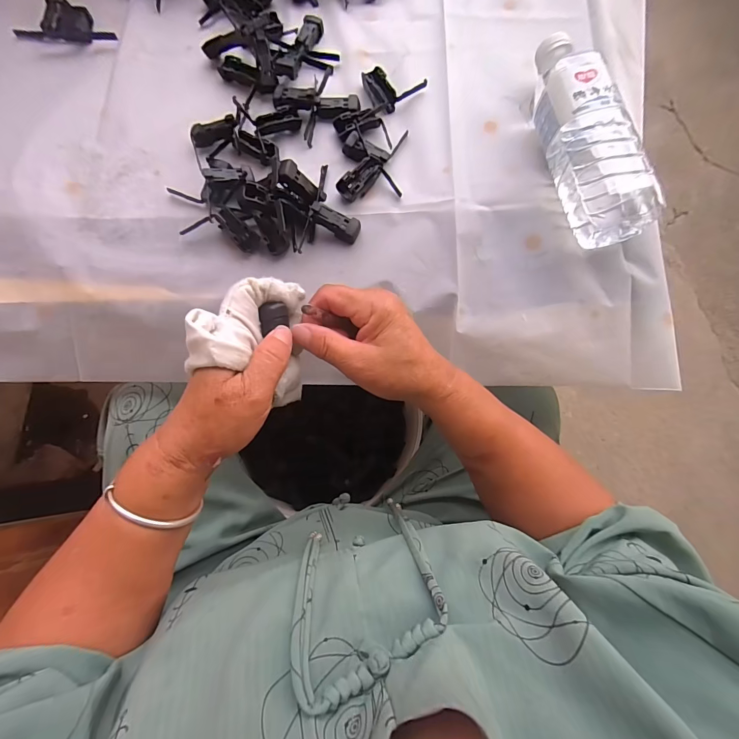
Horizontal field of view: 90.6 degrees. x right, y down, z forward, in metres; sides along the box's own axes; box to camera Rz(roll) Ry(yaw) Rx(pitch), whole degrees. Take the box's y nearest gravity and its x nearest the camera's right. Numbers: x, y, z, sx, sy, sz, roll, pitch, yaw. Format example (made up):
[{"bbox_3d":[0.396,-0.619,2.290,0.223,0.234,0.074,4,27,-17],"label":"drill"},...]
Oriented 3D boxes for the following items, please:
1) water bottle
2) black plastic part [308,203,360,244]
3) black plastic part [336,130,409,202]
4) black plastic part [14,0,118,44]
[{"bbox_3d":[0.201,-0.217,0.341,0.066,0.063,0.217,-14,79,-3],"label":"water bottle"},{"bbox_3d":[-0.033,-0.140,0.346,0.049,0.014,0.019,26,80,-13],"label":"black plastic part"},{"bbox_3d":[0.018,-0.195,0.363,0.095,0.015,0.045,-43,82,-8],"label":"black plastic part"},{"bbox_3d":[-0.328,-0.385,0.401,0.109,0.009,0.050,5,79,1],"label":"black plastic part"}]

